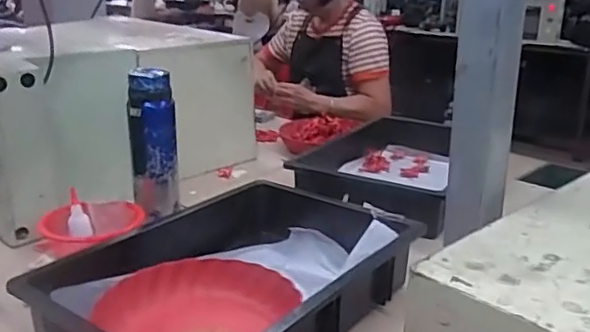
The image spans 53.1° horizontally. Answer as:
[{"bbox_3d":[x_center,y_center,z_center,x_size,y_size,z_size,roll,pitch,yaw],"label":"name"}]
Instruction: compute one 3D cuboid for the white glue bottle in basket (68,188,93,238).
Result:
[{"bbox_3d":[-0.344,0.077,0.932,0.033,0.072,0.037,-8,20,-23],"label":"white glue bottle in basket"}]

